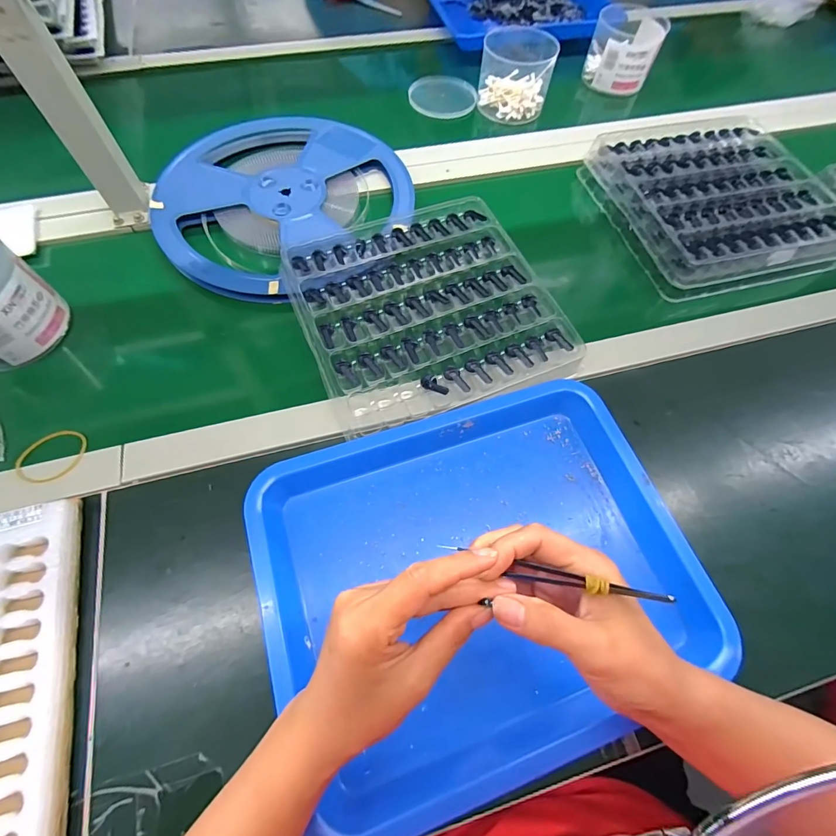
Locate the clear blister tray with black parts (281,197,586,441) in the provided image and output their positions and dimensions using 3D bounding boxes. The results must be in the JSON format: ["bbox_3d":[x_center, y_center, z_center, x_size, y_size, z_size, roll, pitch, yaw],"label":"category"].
[{"bbox_3d":[0.004,-0.124,0.439,0.250,0.024,0.266,-21,68,-11],"label":"clear blister tray with black parts"}]

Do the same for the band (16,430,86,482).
[{"bbox_3d":[-0.338,0.035,0.374,0.056,0.006,0.049,-29,67,-20],"label":"band"}]

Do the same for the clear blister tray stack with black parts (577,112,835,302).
[{"bbox_3d":[0.385,-0.295,0.527,0.254,0.040,0.263,-15,67,-8],"label":"clear blister tray stack with black parts"}]

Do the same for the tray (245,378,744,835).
[{"bbox_3d":[0.051,0.124,0.326,0.324,0.031,0.274,-19,68,-10],"label":"tray"}]

